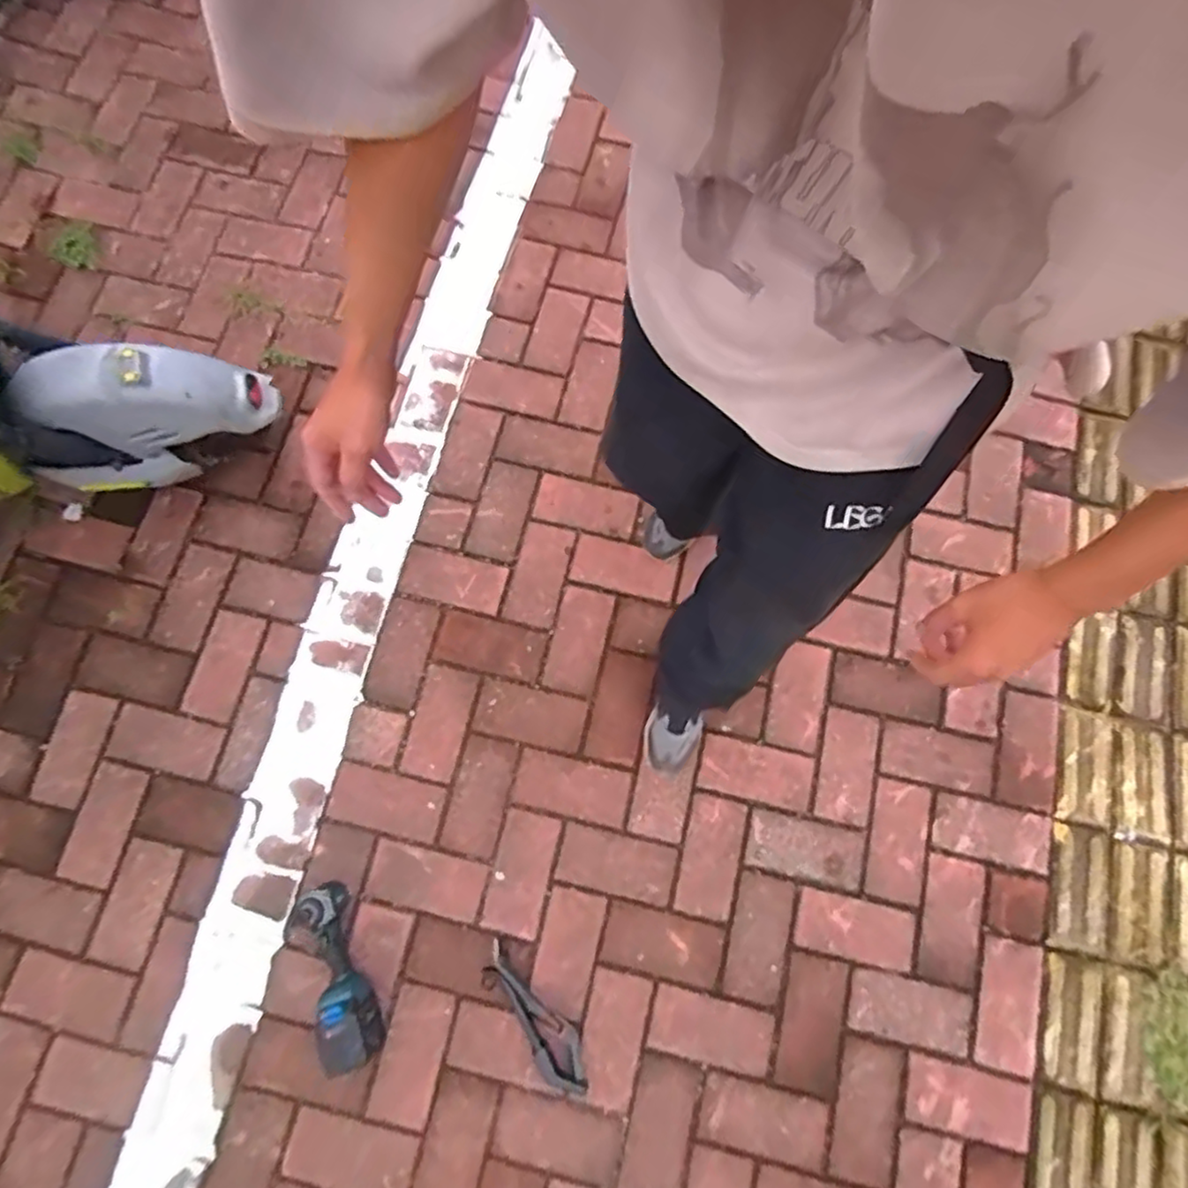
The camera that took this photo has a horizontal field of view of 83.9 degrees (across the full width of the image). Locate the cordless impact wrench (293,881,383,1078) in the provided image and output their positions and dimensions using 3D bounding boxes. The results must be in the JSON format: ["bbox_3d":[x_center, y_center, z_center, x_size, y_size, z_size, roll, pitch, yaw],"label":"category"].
[{"bbox_3d":[-0.470,0.682,1.186,0.092,0.141,0.290,-23,76,-3],"label":"cordless impact wrench"}]

